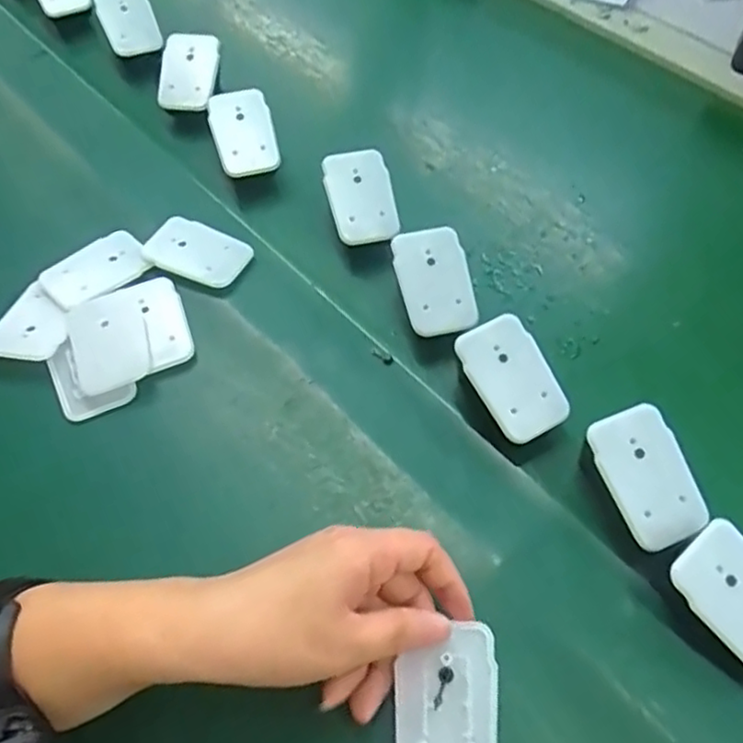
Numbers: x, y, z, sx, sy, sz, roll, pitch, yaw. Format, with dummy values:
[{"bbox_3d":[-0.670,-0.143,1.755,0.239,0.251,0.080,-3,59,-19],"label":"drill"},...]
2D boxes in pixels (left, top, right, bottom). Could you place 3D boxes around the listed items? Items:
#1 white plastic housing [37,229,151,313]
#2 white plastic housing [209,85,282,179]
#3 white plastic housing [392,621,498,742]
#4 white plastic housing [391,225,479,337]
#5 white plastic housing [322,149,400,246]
[{"bbox_3d":[-0.180,-0.067,0.430,0.064,0.007,0.043,-34,65,-18],"label":"white plastic housing"},{"bbox_3d":[-0.095,-0.178,0.492,0.045,0.013,0.066,-14,83,-8],"label":"white plastic housing"},{"bbox_3d":[0.033,0.150,0.295,0.045,0.015,0.066,1,59,4],"label":"white plastic housing"},{"bbox_3d":[0.039,-0.057,0.416,0.044,0.007,0.067,-16,82,-2],"label":"white plastic housing"},{"bbox_3d":[-0.006,-0.120,0.455,0.047,0.006,0.065,-10,84,-18],"label":"white plastic housing"}]

